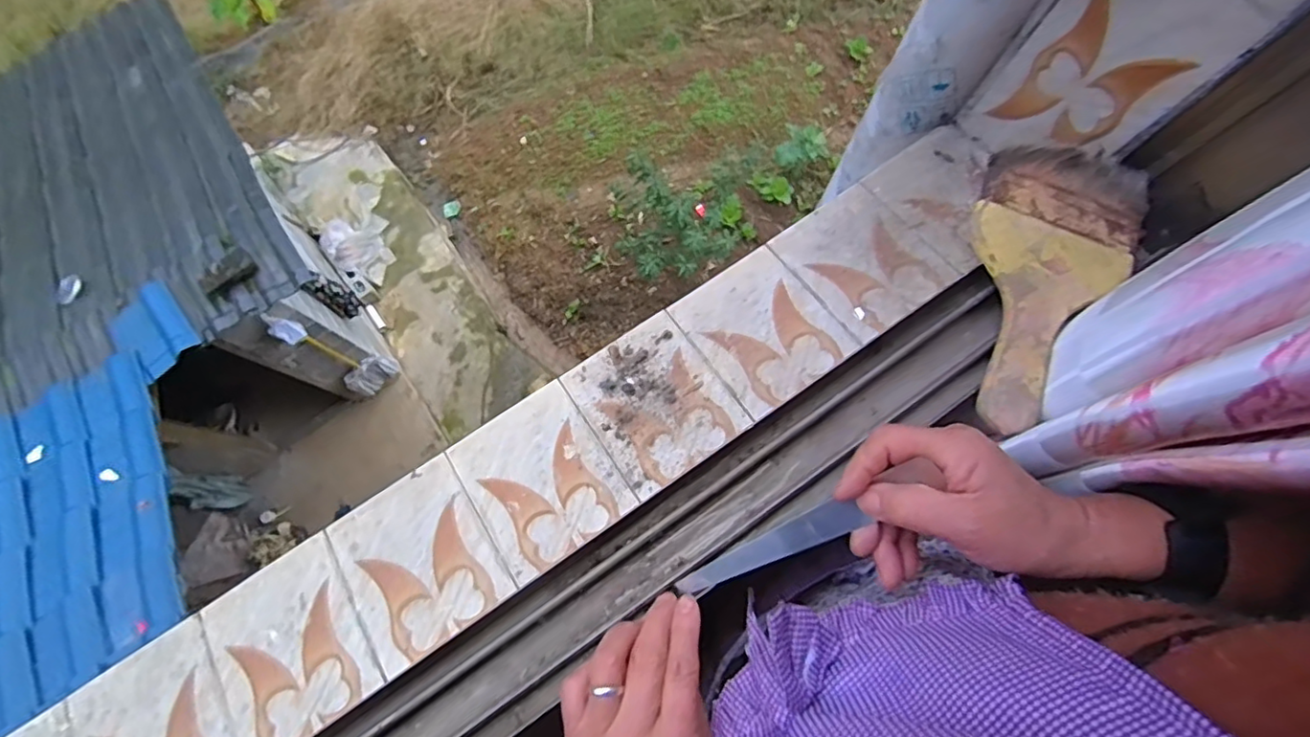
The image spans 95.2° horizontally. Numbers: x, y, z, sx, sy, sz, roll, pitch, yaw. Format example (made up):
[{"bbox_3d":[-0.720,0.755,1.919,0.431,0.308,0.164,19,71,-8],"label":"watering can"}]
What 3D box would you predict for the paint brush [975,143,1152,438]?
[{"bbox_3d":[0.250,-0.065,0.399,0.109,0.031,0.195,34,78,8],"label":"paint brush"}]

